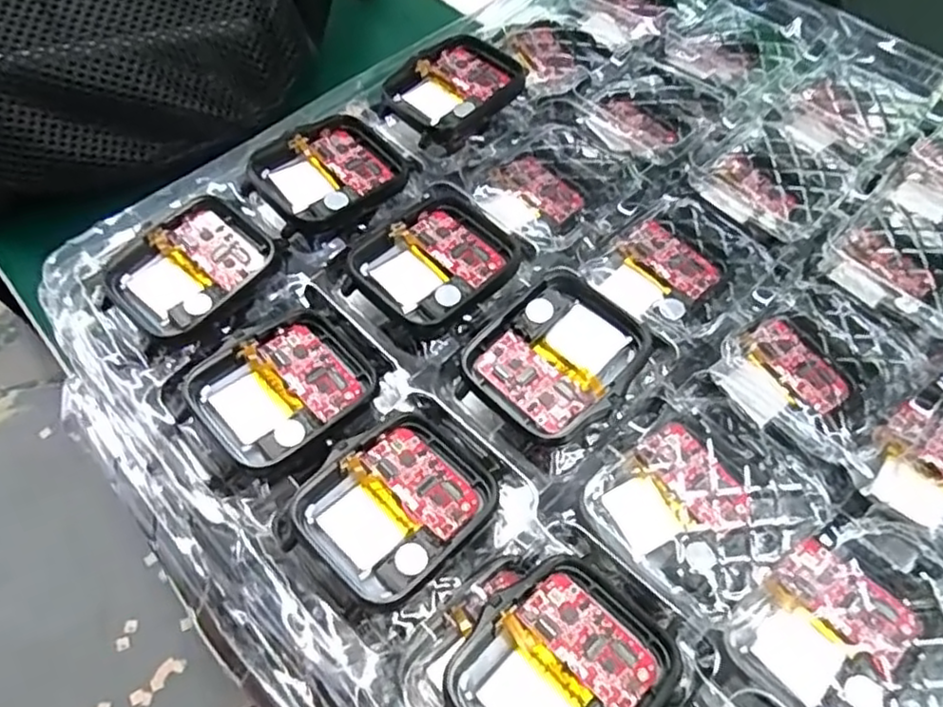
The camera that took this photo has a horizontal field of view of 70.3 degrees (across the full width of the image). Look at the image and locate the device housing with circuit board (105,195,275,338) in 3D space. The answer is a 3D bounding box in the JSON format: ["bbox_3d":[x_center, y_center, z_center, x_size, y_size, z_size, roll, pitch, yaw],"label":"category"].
[{"bbox_3d":[-0.081,-0.025,0.195,0.043,0.008,0.036,-38,66,-21],"label":"device housing with circuit board"}]

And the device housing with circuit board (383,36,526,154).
[{"bbox_3d":[-0.005,-0.093,0.236,0.045,0.008,0.040,-32,63,-18],"label":"device housing with circuit board"}]

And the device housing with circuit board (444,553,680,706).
[{"bbox_3d":[0.019,0.067,0.141,0.037,0.009,0.045,40,66,22],"label":"device housing with circuit board"}]

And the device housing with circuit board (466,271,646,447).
[{"bbox_3d":[0.024,0.000,0.178,0.044,0.007,0.037,-37,65,-21],"label":"device housing with circuit board"}]

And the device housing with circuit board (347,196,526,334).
[{"bbox_3d":[-0.009,-0.027,0.196,0.045,0.006,0.037,-34,64,-19],"label":"device housing with circuit board"}]

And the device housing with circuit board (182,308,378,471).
[{"bbox_3d":[-0.050,0.009,0.179,0.043,0.010,0.037,-39,66,-21],"label":"device housing with circuit board"}]

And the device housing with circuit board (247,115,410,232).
[{"bbox_3d":[-0.046,-0.059,0.215,0.042,0.008,0.036,-33,64,-19],"label":"device housing with circuit board"}]

